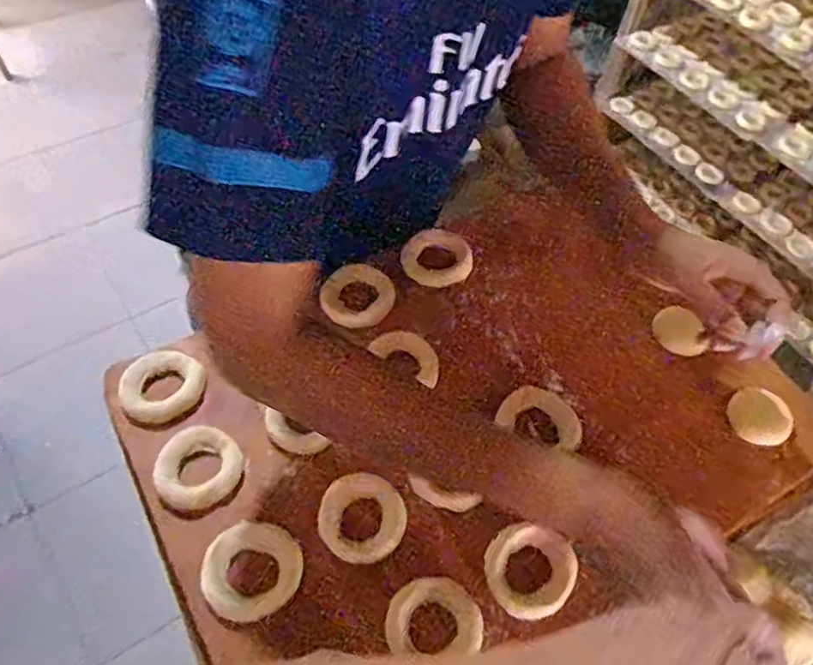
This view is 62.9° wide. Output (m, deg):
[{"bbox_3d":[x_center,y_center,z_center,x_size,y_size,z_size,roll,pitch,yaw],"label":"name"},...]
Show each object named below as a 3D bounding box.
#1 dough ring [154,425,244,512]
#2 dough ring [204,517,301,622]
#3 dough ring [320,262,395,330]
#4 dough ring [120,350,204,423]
[{"bbox_3d":[-0.185,0.120,0.590,0.071,0.013,0.073,2,57,-2],"label":"dough ring"},{"bbox_3d":[-0.127,0.195,0.546,0.077,0.014,0.079,2,57,-2],"label":"dough ring"},{"bbox_3d":[-0.050,-0.039,0.694,0.069,0.021,0.080,19,58,9],"label":"dough ring"},{"bbox_3d":[-0.234,0.052,0.636,0.074,0.020,0.065,-34,65,-22],"label":"dough ring"}]

